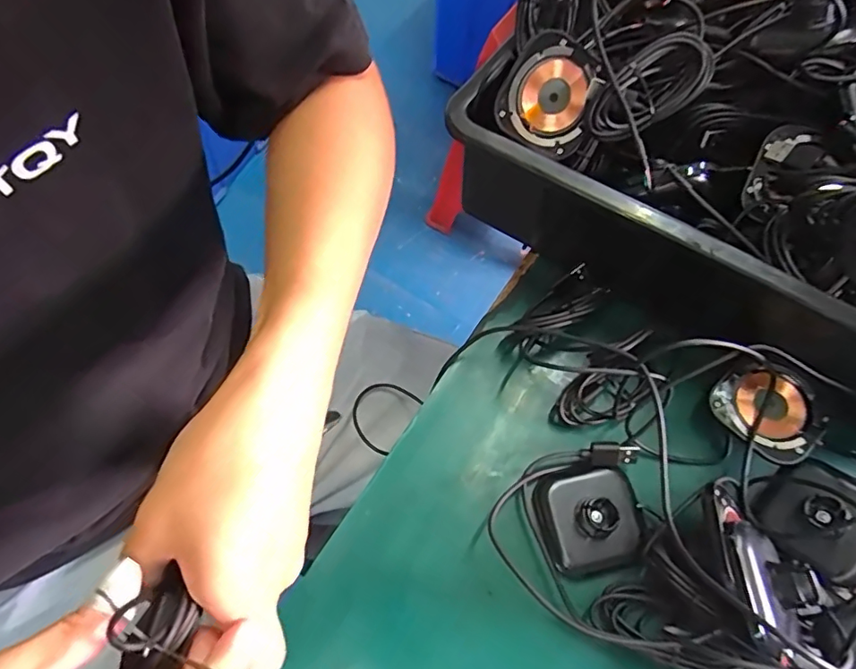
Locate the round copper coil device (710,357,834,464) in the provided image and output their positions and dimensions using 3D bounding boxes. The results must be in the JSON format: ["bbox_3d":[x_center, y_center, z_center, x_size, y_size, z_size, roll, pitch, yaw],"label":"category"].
[{"bbox_3d":[0.206,0.045,0.327,0.051,0.013,0.059,-40,64,-6],"label":"round copper coil device"}]

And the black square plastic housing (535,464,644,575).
[{"bbox_3d":[0.094,0.104,0.308,0.058,0.023,0.057,-13,65,-8],"label":"black square plastic housing"}]

